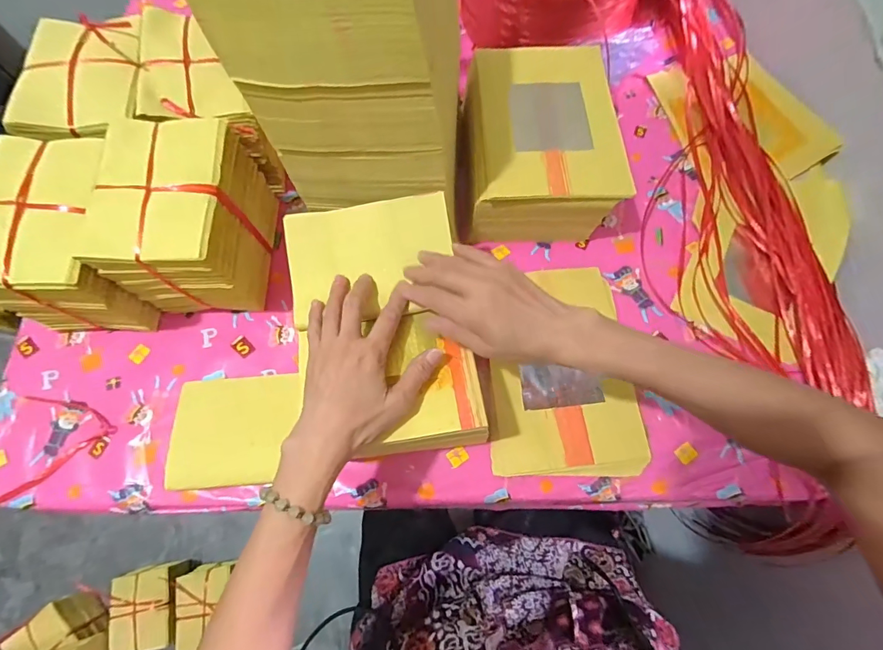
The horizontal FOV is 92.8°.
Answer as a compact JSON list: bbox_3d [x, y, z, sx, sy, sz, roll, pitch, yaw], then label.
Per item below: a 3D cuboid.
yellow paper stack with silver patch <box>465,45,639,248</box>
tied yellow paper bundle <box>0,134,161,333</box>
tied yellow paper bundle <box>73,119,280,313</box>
[{"bbox_3d":[0.123,-0.229,0.543,0.176,0.096,0.241,-2,71,-1],"label":"yellow paper stack with silver patch"},{"bbox_3d":[-0.394,-0.086,0.467,0.121,0.149,0.161,5,71,2],"label":"tied yellow paper bundle"},{"bbox_3d":[-0.273,-0.116,0.470,0.118,0.151,0.170,1,71,0],"label":"tied yellow paper bundle"}]

